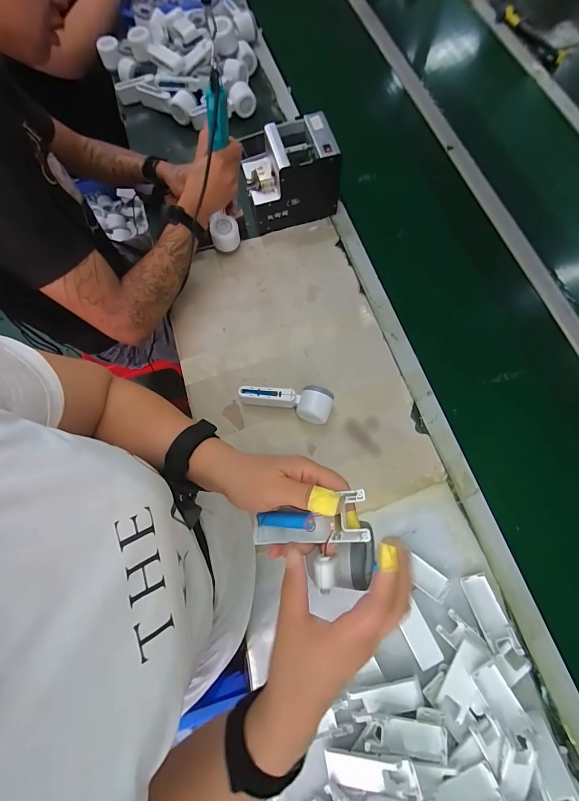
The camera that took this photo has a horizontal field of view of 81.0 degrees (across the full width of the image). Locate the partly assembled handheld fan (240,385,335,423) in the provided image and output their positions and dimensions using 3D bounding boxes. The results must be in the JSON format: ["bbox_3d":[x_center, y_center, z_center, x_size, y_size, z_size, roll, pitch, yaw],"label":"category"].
[{"bbox_3d":[-0.006,-0.005,0.626,0.166,0.053,0.055,16,72,6],"label":"partly assembled handheld fan"}]

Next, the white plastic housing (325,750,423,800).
[{"bbox_3d":[0.107,0.491,0.444,0.118,0.018,0.041,-9,70,19],"label":"white plastic housing"}]

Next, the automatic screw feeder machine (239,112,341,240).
[{"bbox_3d":[-0.001,-0.469,0.725,0.189,0.162,0.124,-12,72,-4],"label":"automatic screw feeder machine"}]

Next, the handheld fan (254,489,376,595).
[{"bbox_3d":[0.029,0.127,0.301,0.107,0.049,0.084,-22,72,23],"label":"handheld fan"}]

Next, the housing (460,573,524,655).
[{"bbox_3d":[0.299,0.319,0.509,0.041,0.012,0.102,-14,55,-4],"label":"housing"}]

